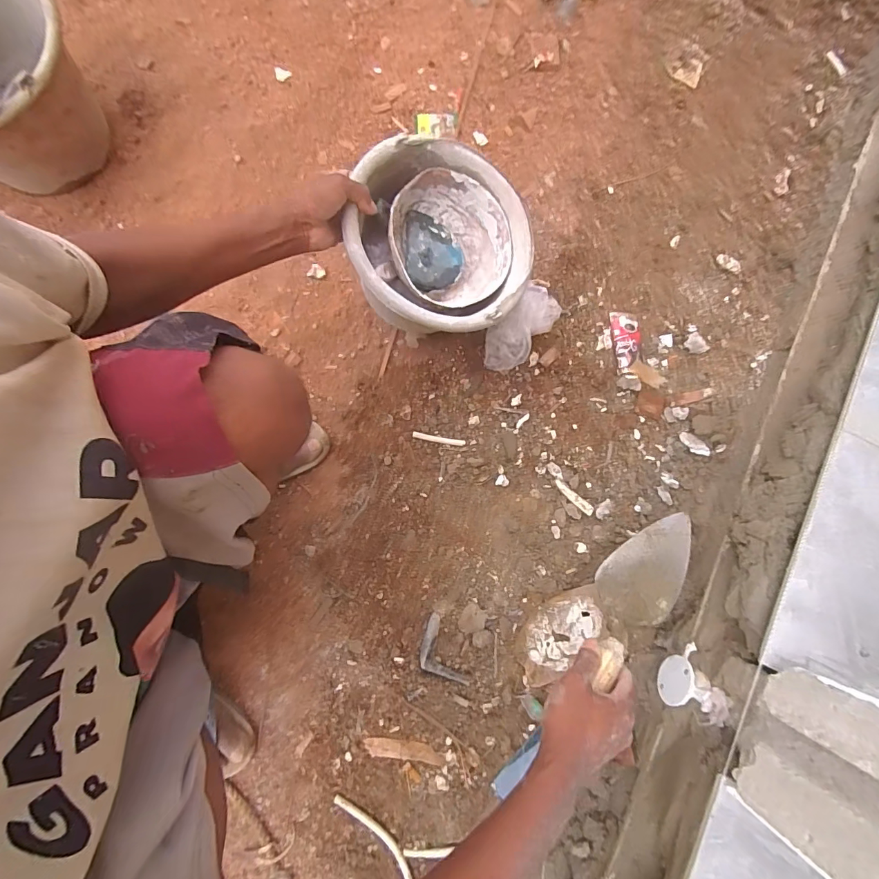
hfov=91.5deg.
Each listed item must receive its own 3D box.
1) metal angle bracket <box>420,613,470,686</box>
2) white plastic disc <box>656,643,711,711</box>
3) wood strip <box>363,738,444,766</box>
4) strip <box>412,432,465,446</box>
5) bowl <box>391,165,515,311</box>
[{"bbox_3d":[-0.003,0.315,0.621,0.049,0.022,0.107,-24,81,-4],"label":"metal angle bracket"},{"bbox_3d":[0.322,0.311,0.560,0.021,0.076,0.081,26,81,-1],"label":"white plastic disc"},{"bbox_3d":[-0.050,0.449,0.617,0.115,0.004,0.027,6,80,2],"label":"wood strip"},{"bbox_3d":[-0.001,-0.001,0.687,0.084,0.004,0.011,11,80,2],"label":"strip"},{"bbox_3d":[0.018,-0.274,0.603,0.161,0.076,0.174,1,83,-5],"label":"bowl"}]

